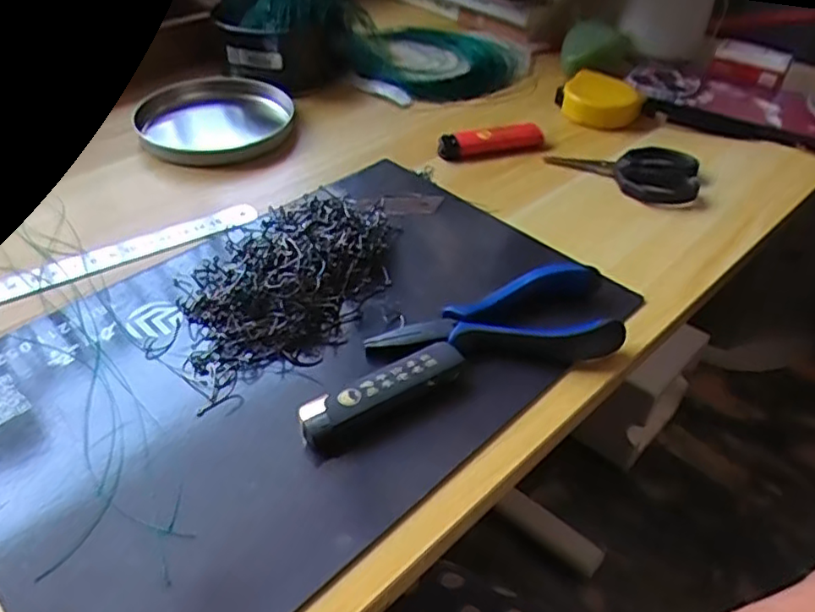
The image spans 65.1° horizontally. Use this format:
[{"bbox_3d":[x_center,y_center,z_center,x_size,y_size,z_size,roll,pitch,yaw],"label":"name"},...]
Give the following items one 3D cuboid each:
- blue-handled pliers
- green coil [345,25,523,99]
[{"bbox_3d":[0.043,0.007,0.313,0.120,0.017,0.052,-7,43,-10],"label":"blue-handled pliers"},{"bbox_3d":[0.025,-0.220,0.557,0.128,0.023,0.135,15,44,13],"label":"green coil"}]

